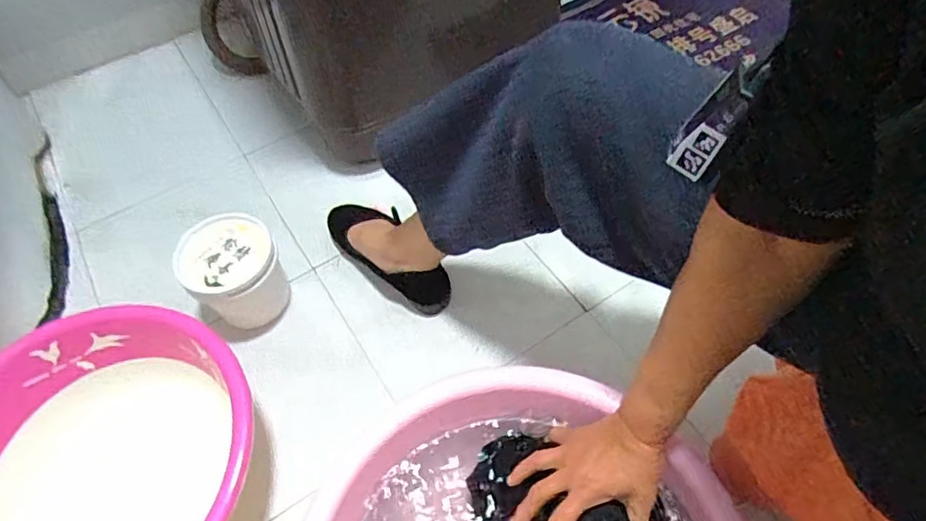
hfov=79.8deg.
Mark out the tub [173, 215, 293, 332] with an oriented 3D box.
[{"bbox_3d":[-0.312,0.021,0.770,0.116,0.126,0.113,-1,56,2],"label":"tub"}]

